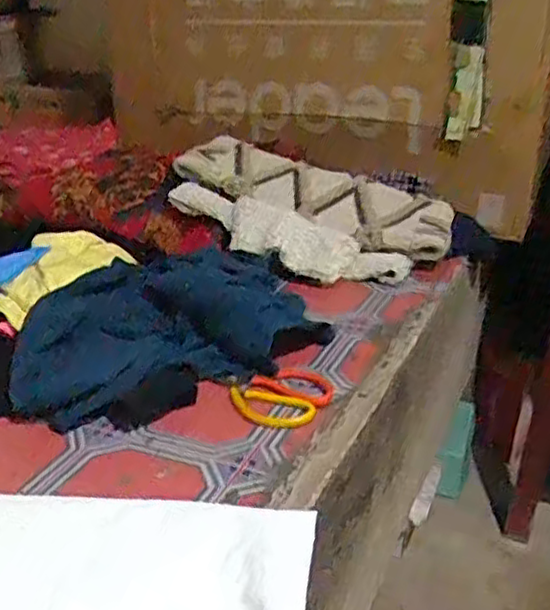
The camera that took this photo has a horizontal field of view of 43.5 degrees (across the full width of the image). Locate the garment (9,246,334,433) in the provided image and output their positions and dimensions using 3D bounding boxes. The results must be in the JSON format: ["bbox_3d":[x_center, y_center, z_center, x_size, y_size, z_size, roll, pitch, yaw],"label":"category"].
[{"bbox_3d":[-0.132,0.017,0.874,0.382,0.070,0.260,-17,31,-30],"label":"garment"}]

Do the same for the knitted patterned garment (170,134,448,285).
[{"bbox_3d":[0.059,-0.164,1.154,0.452,0.138,0.249,7,27,14],"label":"knitted patterned garment"}]

